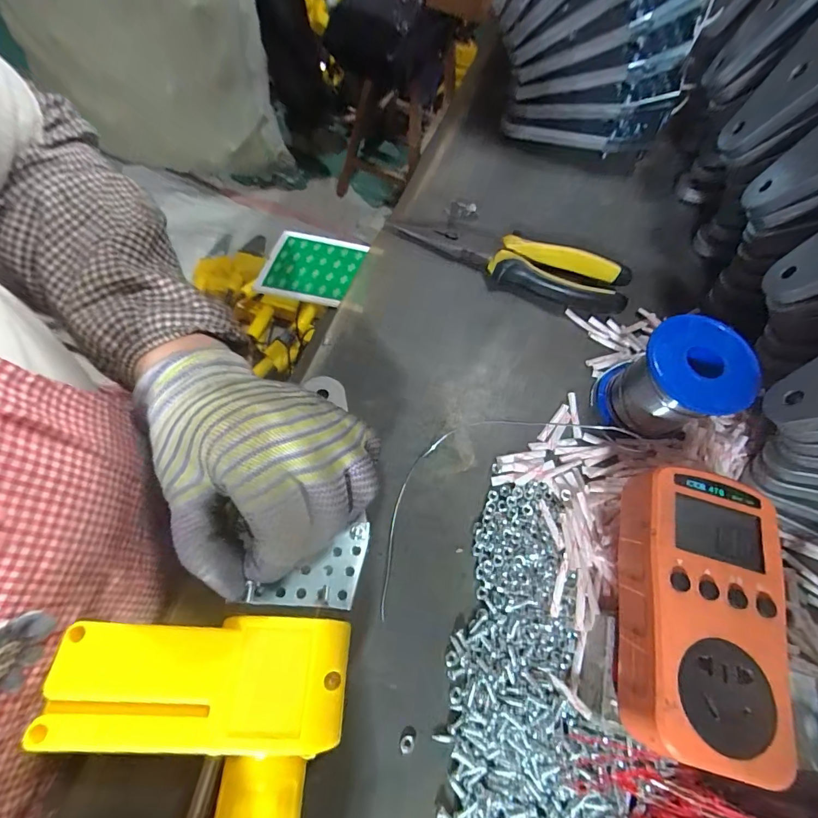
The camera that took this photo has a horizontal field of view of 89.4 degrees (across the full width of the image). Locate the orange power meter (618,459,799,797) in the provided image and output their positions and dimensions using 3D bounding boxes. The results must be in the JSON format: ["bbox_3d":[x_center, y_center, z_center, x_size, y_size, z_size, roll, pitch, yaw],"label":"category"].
[{"bbox_3d":[0.133,0.090,0.192,0.069,0.027,0.120,16,66,0],"label":"orange power meter"}]

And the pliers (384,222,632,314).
[{"bbox_3d":[0.074,-0.111,0.316,0.177,0.028,0.038,21,66,2],"label":"pliers"}]

